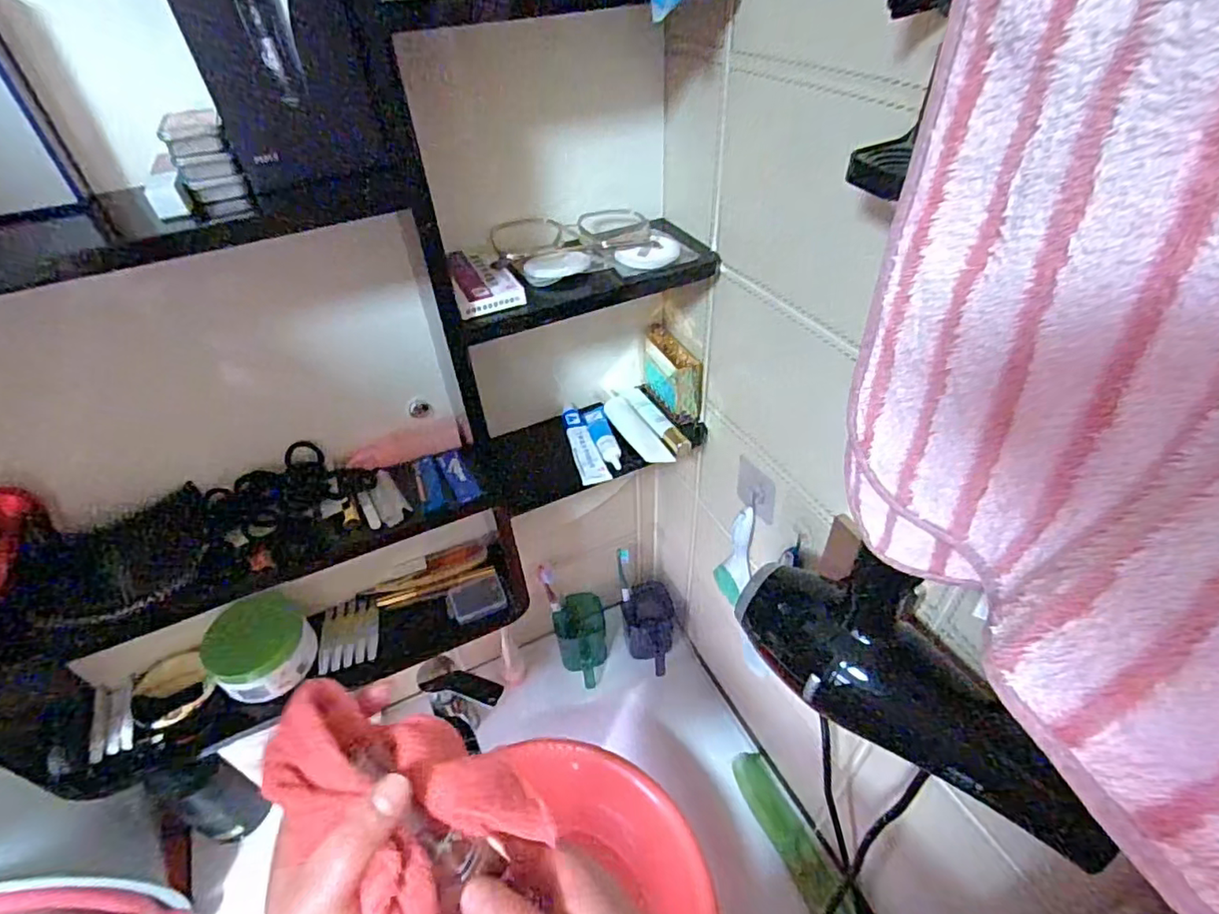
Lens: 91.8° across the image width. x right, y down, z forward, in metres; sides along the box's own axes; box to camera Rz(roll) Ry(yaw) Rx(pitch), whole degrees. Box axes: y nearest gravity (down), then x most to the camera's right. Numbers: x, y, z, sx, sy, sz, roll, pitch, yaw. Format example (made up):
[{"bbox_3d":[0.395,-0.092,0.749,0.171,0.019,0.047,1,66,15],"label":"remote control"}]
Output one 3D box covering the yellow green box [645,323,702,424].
[{"bbox_3d":[0.067,-0.093,0.637,0.035,0.063,0.089,-16,43,-13],"label":"yellow green box"}]

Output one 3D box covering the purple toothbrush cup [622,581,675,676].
[{"bbox_3d":[0.060,0.257,0.889,0.079,0.068,0.114,-3,42,1],"label":"purple toothbrush cup"}]

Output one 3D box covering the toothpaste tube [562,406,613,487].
[{"bbox_3d":[-0.030,-0.014,0.612,0.028,0.015,0.107,-16,43,-13],"label":"toothpaste tube"}]

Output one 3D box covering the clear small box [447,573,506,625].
[{"bbox_3d":[-0.153,0.162,0.678,0.064,0.010,0.045,-17,44,-15],"label":"clear small box"}]

